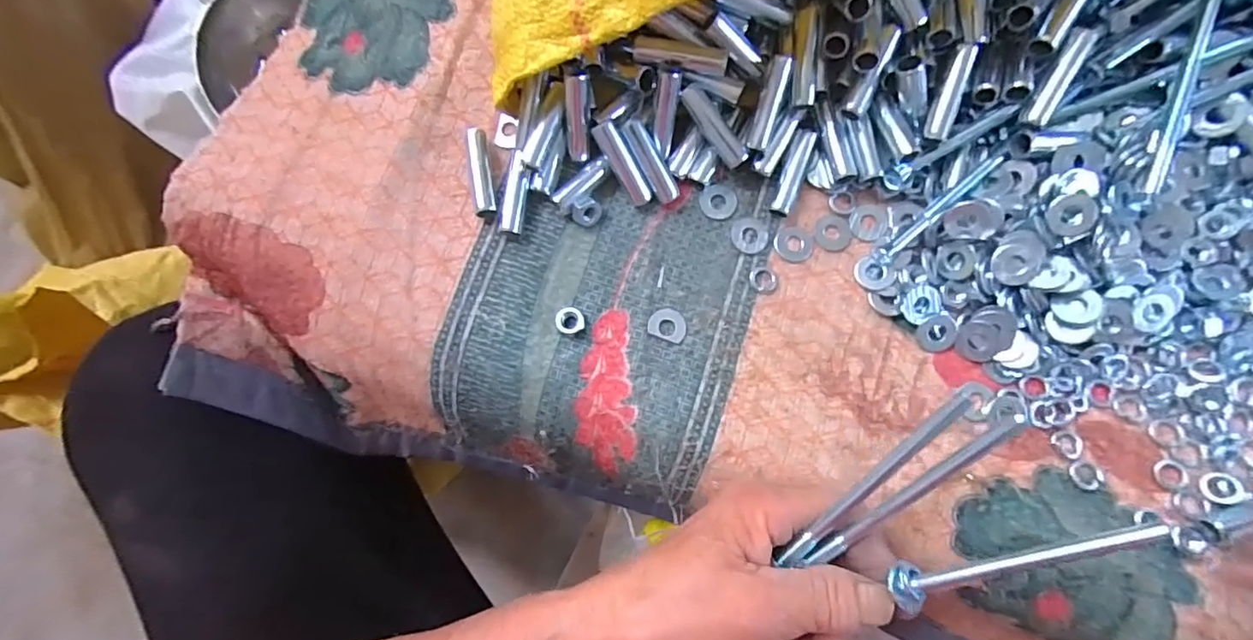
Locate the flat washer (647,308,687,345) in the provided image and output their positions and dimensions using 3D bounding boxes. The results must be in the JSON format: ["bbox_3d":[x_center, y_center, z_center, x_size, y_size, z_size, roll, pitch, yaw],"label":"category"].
[{"bbox_3d":[0.020,0.002,0.264,0.019,0.004,0.015,21,84,5],"label":"flat washer"}]

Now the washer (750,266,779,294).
[{"bbox_3d":[0.068,-0.020,0.270,0.013,0.005,0.014,0,82,2],"label":"washer"}]

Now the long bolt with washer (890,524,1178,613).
[{"bbox_3d":[0.136,0.085,0.192,0.085,0.012,0.013,-31,85,28],"label":"long bolt with washer"}]

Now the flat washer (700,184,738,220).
[{"bbox_3d":[0.047,-0.060,0.277,0.018,0.004,0.018,2,82,2],"label":"flat washer"}]

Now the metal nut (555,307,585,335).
[{"bbox_3d":[-0.027,0.001,0.262,0.013,0.007,0.013,0,82,2],"label":"metal nut"}]

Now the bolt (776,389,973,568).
[{"bbox_3d":[0.093,0.062,0.206,0.007,0.004,0.093,41,108,6],"label":"bolt"}]

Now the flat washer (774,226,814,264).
[{"bbox_3d":[0.084,-0.037,0.272,0.019,0.004,0.018,0,88,6],"label":"flat washer"}]

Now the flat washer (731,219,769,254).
[{"bbox_3d":[0.062,-0.042,0.273,0.018,0.004,0.018,1,79,1],"label":"flat washer"}]

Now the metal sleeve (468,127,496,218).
[{"bbox_3d":[-0.071,-0.073,0.268,0.008,0.010,0.044,-10,82,1],"label":"metal sleeve"}]

